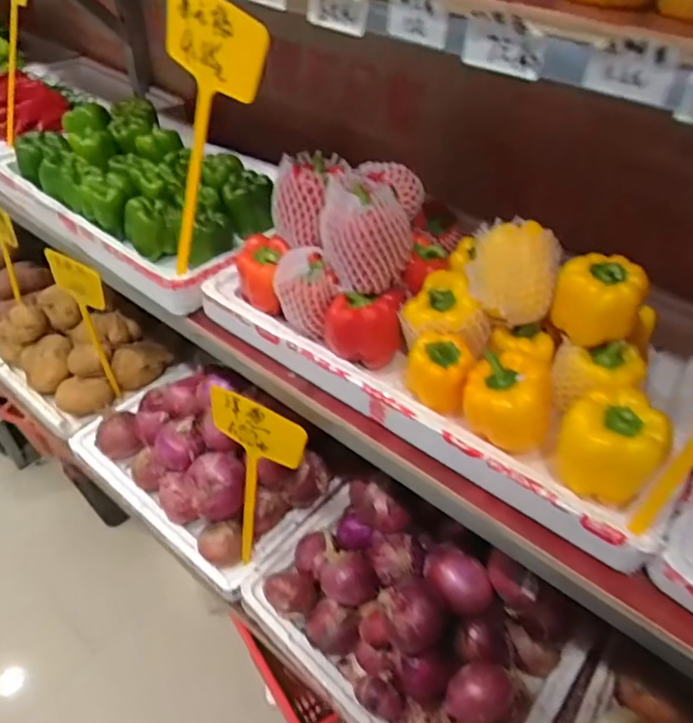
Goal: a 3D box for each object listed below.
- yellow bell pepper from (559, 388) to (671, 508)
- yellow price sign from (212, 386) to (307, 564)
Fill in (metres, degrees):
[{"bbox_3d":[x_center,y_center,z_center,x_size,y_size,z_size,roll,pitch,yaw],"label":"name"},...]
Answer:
[{"bbox_3d":[0.262,0.085,0.515,0.075,0.095,0.082,3,44,-2],"label":"yellow bell pepper"},{"bbox_3d":[-0.139,0.180,0.755,0.142,0.307,0.009,23,34,16],"label":"yellow price sign"}]

